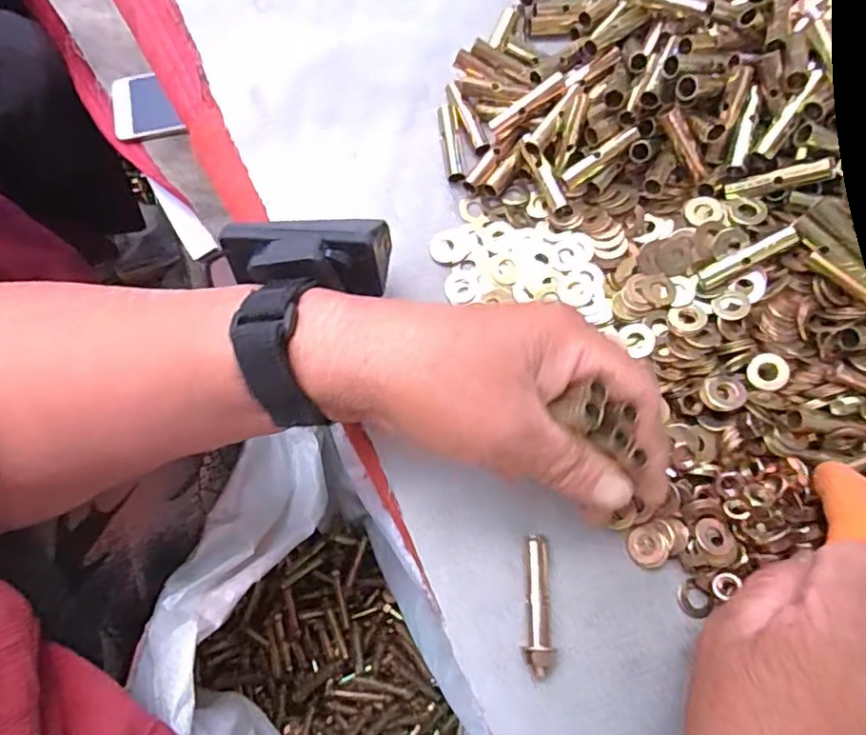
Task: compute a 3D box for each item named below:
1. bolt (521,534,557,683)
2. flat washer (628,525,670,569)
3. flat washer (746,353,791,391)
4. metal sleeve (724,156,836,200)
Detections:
[{"bbox_3d":[0.045,0.102,0.261,0.013,0.014,0.057,0,74,1],"label":"bolt"},{"bbox_3d":[0.096,0.079,0.269,0.016,0.004,0.017,-15,74,-3],"label":"flat washer"},{"bbox_3d":[0.149,0.002,0.270,0.017,0.004,0.016,-2,85,22],"label":"flat washer"},{"bbox_3d":[0.158,-0.085,0.277,0.043,0.007,0.008,-5,70,38],"label":"metal sleeve"}]

